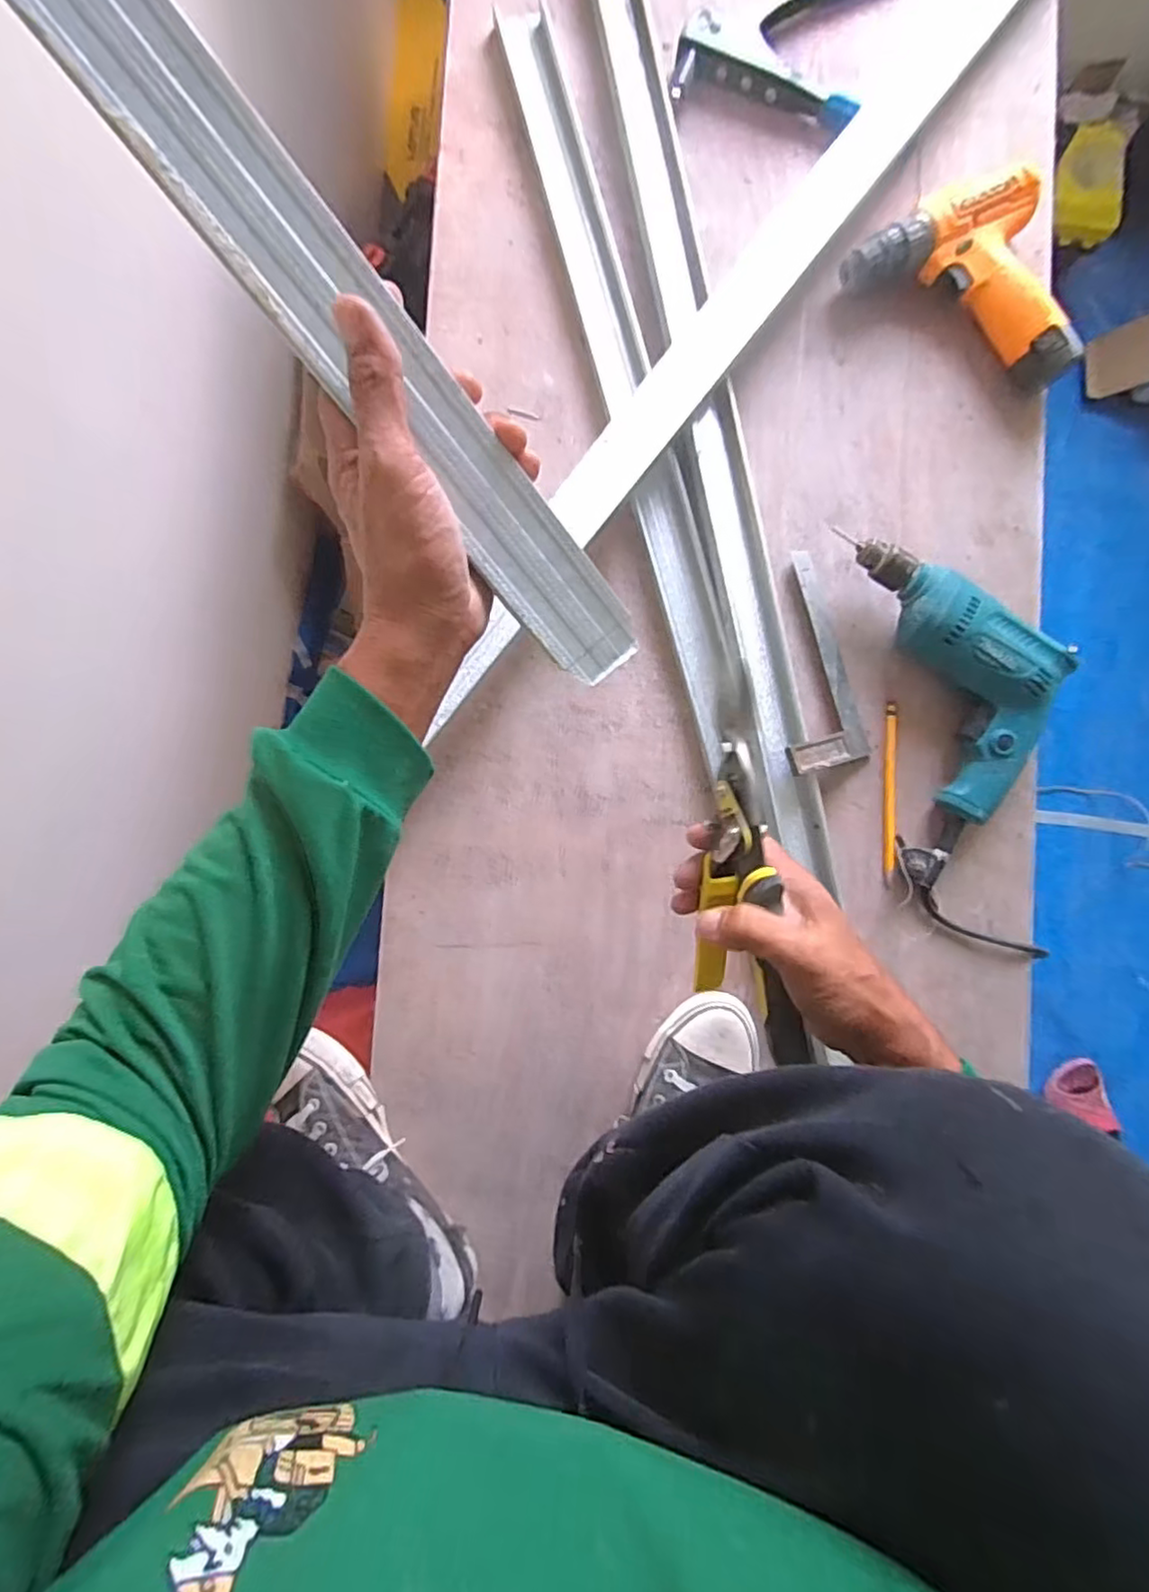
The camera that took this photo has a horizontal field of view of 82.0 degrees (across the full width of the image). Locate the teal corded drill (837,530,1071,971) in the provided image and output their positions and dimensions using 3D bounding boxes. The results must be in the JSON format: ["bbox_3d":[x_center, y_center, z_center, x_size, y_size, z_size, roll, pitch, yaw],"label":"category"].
[{"bbox_3d":[0.360,-0.048,0.593,0.158,0.066,0.396,-9,89,-3],"label":"teal corded drill"}]

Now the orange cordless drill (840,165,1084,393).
[{"bbox_3d":[0.378,-0.493,0.610,0.222,0.053,0.151,29,88,-2],"label":"orange cordless drill"}]

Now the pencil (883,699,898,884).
[{"bbox_3d":[0.295,-0.003,0.616,0.011,0.004,0.168,2,86,17],"label":"pencil"}]

